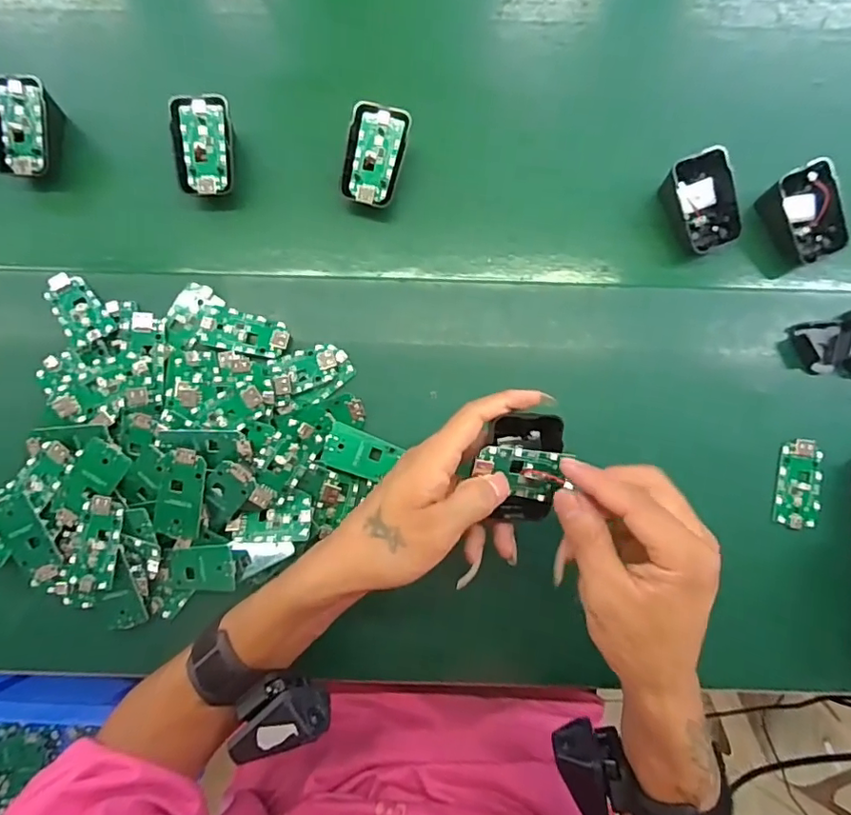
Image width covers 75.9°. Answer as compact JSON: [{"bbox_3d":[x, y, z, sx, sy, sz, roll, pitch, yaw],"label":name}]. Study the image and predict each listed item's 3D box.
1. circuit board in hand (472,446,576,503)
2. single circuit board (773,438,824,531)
[{"bbox_3d":[0.056,0.040,0.325,0.055,0.008,0.033,5,112,-5],"label":"circuit board in hand"},{"bbox_3d":[0.277,0.057,0.403,0.030,0.005,0.064,10,90,6],"label":"single circuit board"}]

